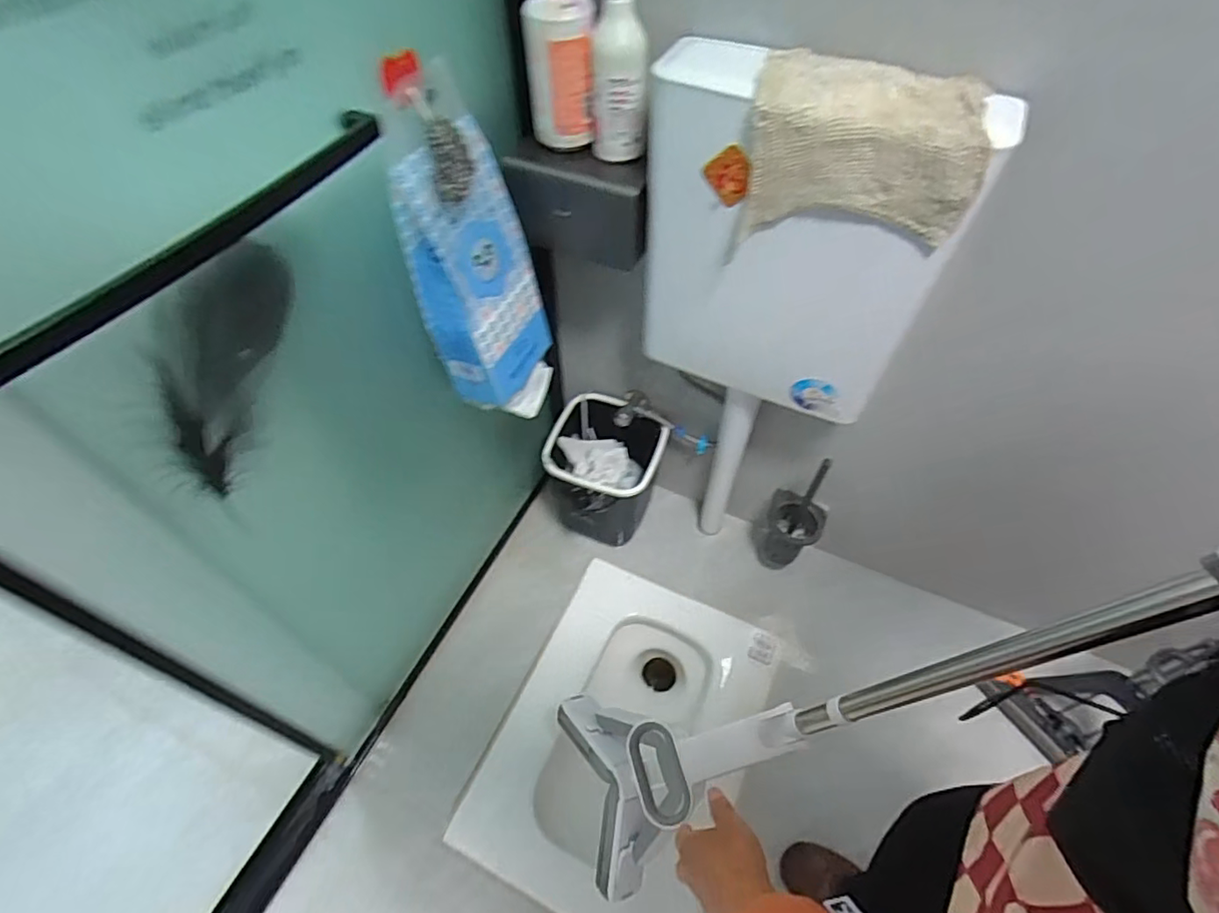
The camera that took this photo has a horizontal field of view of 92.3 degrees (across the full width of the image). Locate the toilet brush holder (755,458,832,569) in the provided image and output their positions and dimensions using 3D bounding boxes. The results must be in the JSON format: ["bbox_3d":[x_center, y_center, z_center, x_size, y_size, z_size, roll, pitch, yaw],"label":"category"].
[{"bbox_3d":[0.382,0.143,1.233,0.123,0.316,0.104,27,57,19],"label":"toilet brush holder"}]

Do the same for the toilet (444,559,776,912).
[{"bbox_3d":[0.039,0.591,1.215,0.452,0.207,0.611,21,55,15],"label":"toilet"}]

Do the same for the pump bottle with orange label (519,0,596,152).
[{"bbox_3d":[-0.061,-0.496,0.710,0.067,0.219,0.073,-17,55,-13],"label":"pump bottle with orange label"}]

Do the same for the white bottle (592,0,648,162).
[{"bbox_3d":[0.014,-0.489,0.711,0.065,0.230,0.050,2,52,1],"label":"white bottle"}]

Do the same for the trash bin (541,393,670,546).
[{"bbox_3d":[-0.013,0.062,1.307,0.225,0.297,0.252,17,54,12],"label":"trash bin"}]

